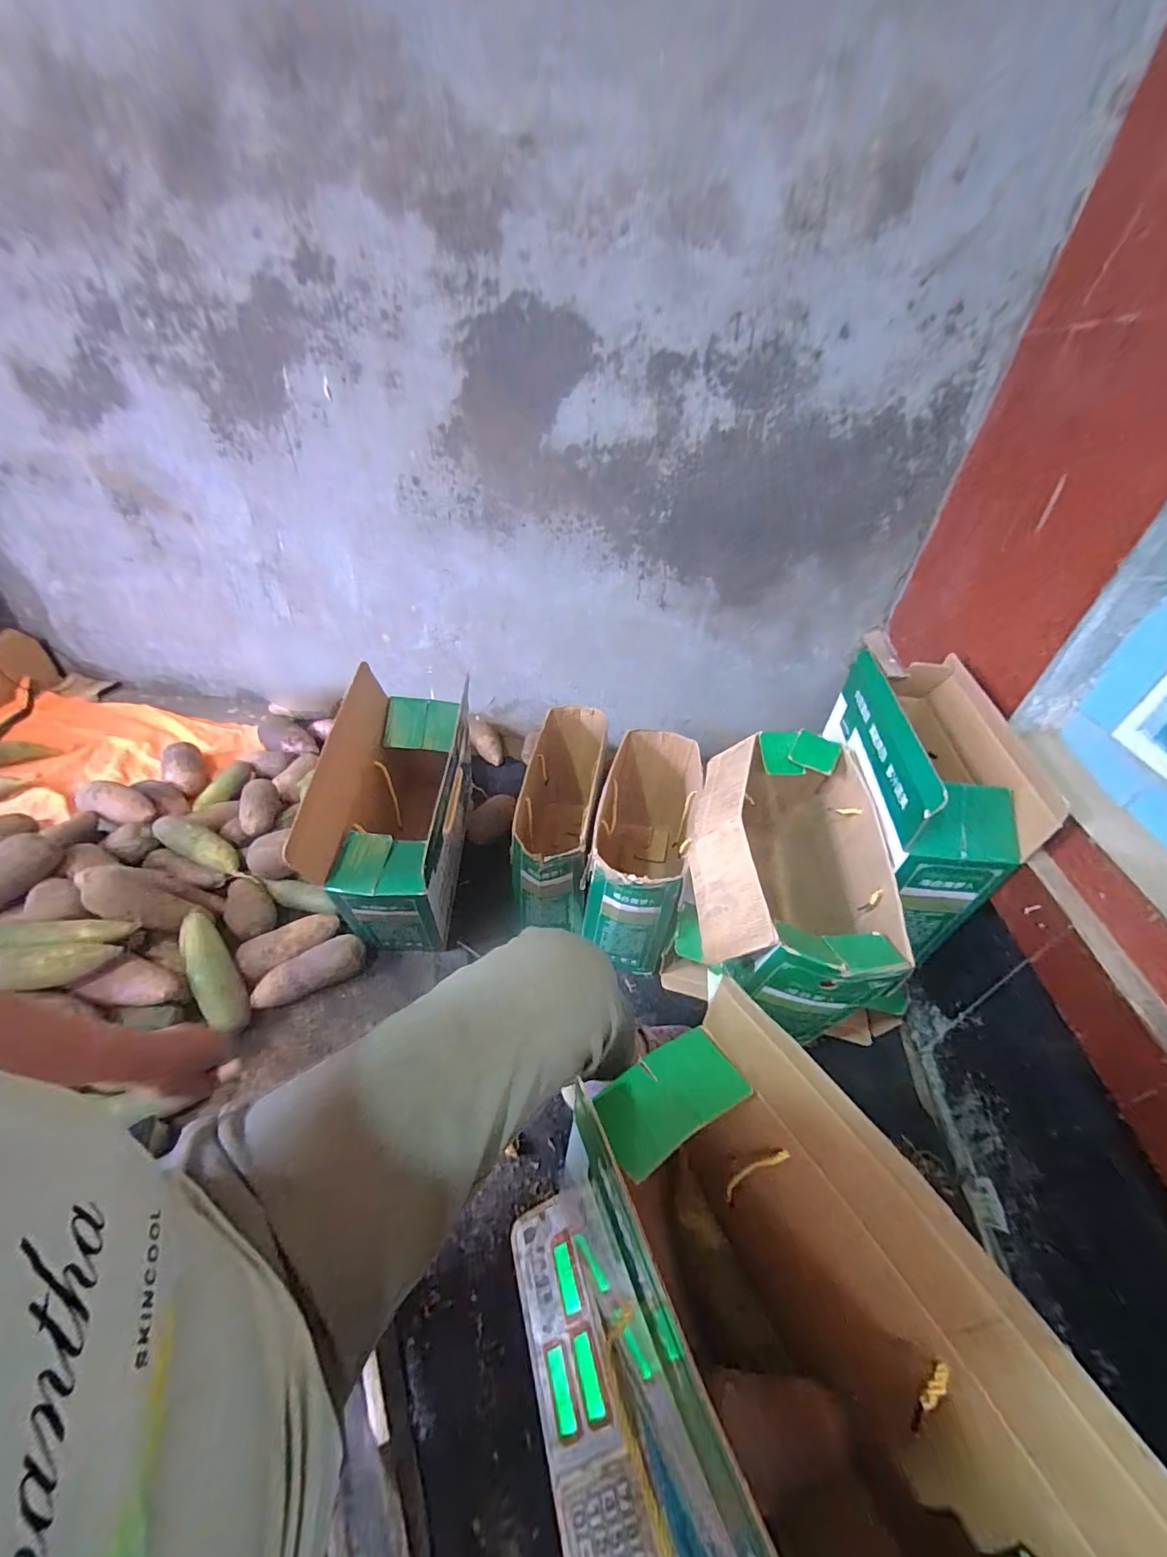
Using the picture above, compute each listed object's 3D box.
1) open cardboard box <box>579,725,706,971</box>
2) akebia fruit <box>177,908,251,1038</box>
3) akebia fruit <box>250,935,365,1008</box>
[{"bbox_3d":[0.114,0.139,0.946,0.171,0.305,0.371,8,39,4],"label":"open cardboard box"},{"bbox_3d":[-0.586,0.302,0.781,0.057,0.067,0.209,-25,73,-31],"label":"akebia fruit"},{"bbox_3d":[-0.451,0.323,0.817,0.169,0.047,0.061,-22,46,-29],"label":"akebia fruit"}]

